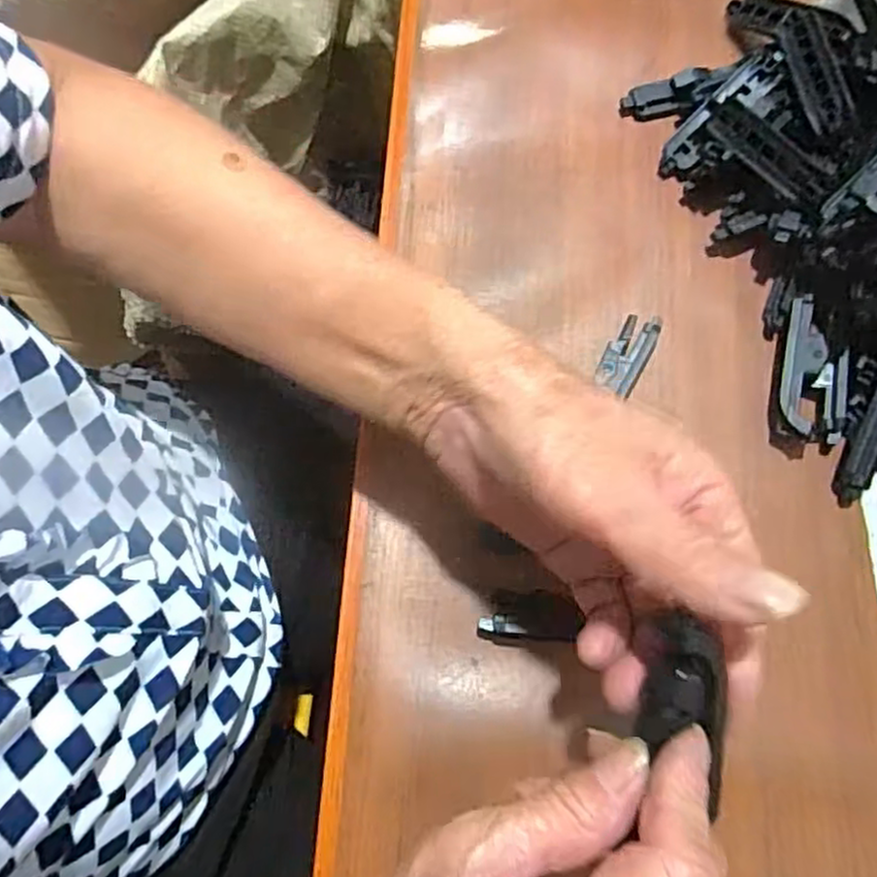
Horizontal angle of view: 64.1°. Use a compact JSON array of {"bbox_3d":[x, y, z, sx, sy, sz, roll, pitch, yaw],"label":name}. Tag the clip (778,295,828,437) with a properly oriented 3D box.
[{"bbox_3d":[0.168,-0.033,0.322,0.018,0.009,0.065,14,78,4],"label":"clip"}]

